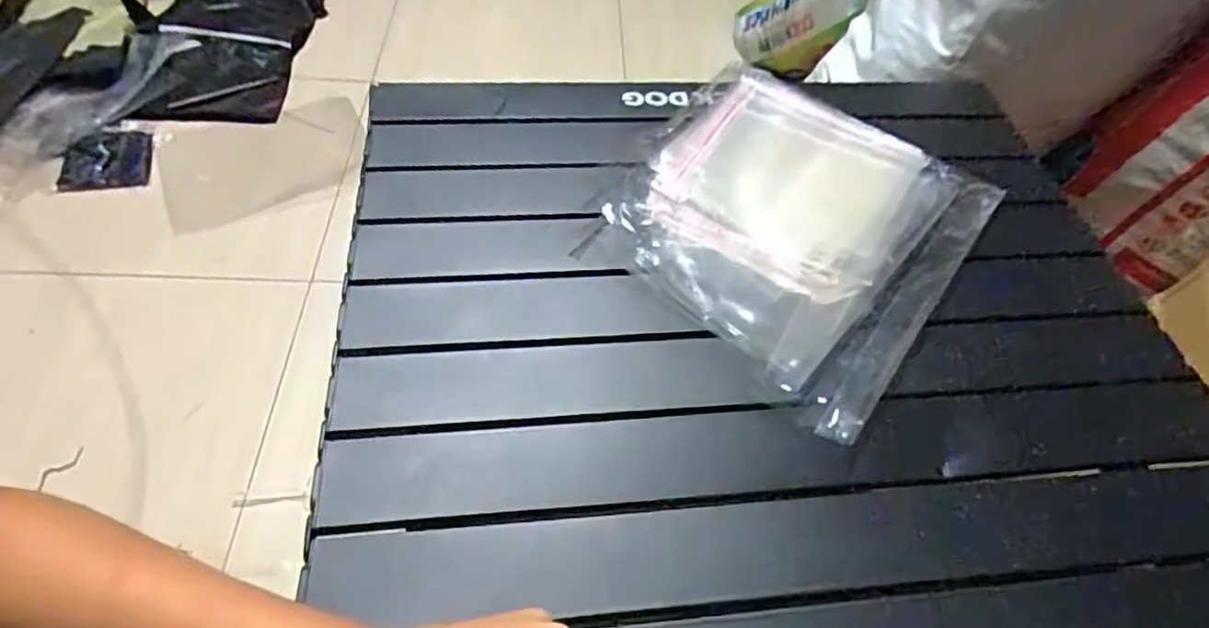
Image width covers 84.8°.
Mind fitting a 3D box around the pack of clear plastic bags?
[{"bbox_3d":[0.144,-0.080,0.517,0.249,0.021,0.284,34,58,18],"label":"pack of clear plastic bags"}]

